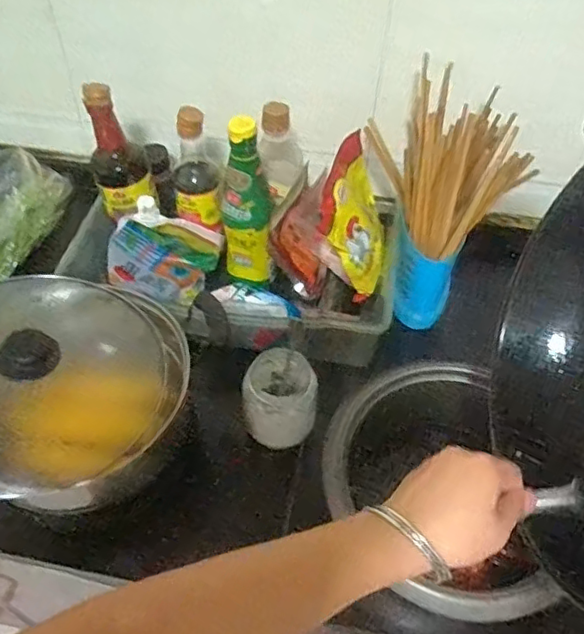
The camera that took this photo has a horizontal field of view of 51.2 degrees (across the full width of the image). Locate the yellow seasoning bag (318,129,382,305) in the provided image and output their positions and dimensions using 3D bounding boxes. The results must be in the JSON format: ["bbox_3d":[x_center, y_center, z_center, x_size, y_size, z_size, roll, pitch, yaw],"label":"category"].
[{"bbox_3d":[0.081,-0.127,0.814,0.049,0.197,0.133,5,55,39],"label":"yellow seasoning bag"}]

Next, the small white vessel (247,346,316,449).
[{"bbox_3d":[-0.012,0.093,0.682,0.075,0.086,0.079,7,51,3],"label":"small white vessel"}]

